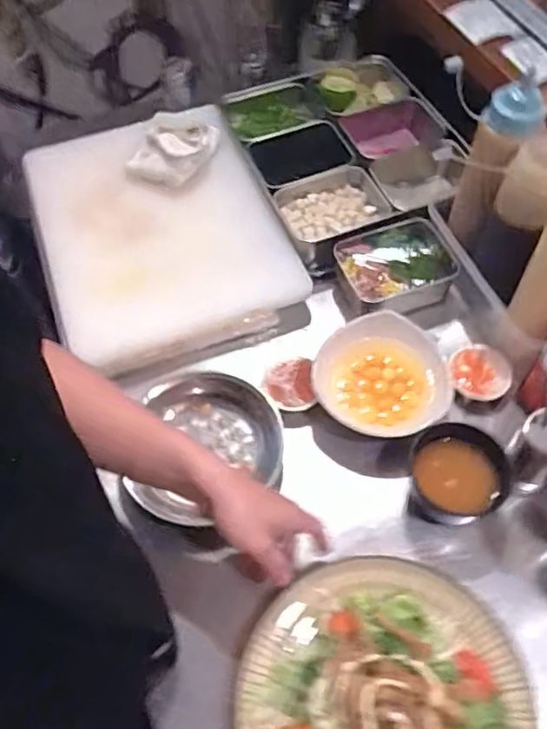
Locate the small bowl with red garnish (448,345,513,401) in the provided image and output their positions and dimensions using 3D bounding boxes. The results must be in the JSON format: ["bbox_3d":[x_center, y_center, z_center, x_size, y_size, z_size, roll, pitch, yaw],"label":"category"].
[{"bbox_3d":[0.239,0.009,0.675,0.063,0.028,0.066,-2,58,2],"label":"small bowl with red garnish"}]

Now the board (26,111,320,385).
[{"bbox_3d":[-0.162,-0.189,0.790,0.316,0.032,0.366,-21,70,4],"label":"board"}]

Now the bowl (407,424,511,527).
[{"bbox_3d":[0.186,0.116,0.596,0.091,0.055,0.093,7,59,8],"label":"bowl"}]

